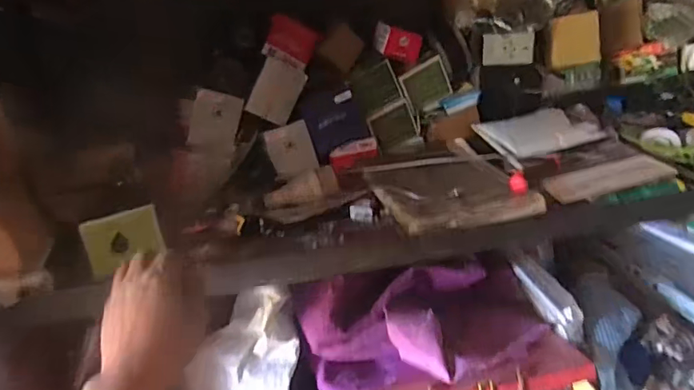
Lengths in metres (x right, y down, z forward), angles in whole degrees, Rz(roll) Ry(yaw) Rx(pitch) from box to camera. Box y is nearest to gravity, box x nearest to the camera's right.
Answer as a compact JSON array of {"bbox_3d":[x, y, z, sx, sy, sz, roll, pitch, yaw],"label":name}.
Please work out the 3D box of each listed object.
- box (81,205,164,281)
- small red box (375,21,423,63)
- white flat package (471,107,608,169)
[{"bbox_3d":[-0.277,0.056,0.639,0.088,0.068,0.014,-16,23,-23],"label":"box"},{"bbox_3d":[0.089,-0.265,0.902,0.078,0.053,0.031,14,8,-20],"label":"small red box"},{"bbox_3d":[0.302,-0.102,0.832,0.153,0.017,0.149,-17,29,-12],"label":"white flat package"}]

